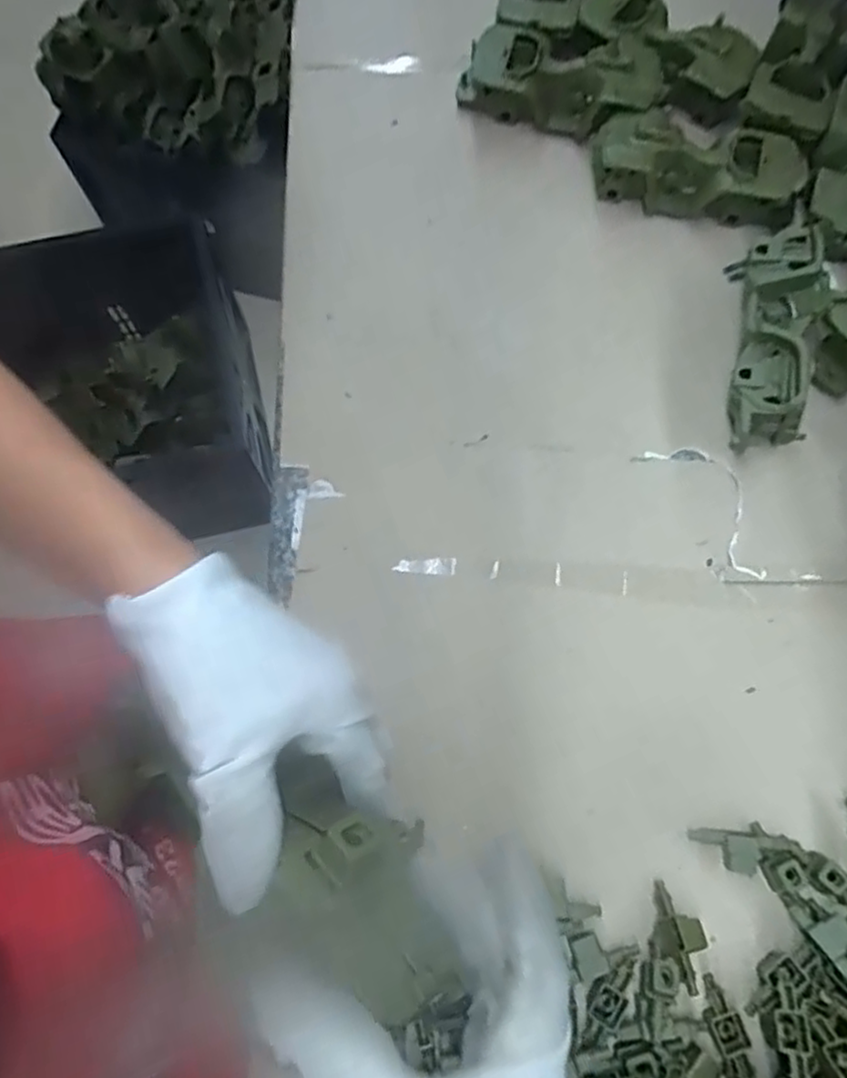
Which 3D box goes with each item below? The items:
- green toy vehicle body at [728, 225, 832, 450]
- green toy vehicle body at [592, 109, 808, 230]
[{"bbox_3d":[0.289,-0.165,0.590,0.062,0.078,0.185,11,73,4],"label":"green toy vehicle body"},{"bbox_3d":[0.248,-0.338,0.649,0.183,0.062,0.076,8,73,3],"label":"green toy vehicle body"}]

